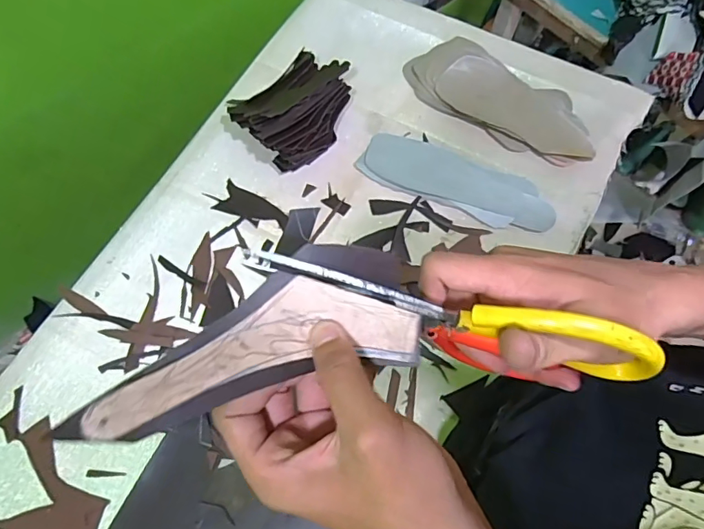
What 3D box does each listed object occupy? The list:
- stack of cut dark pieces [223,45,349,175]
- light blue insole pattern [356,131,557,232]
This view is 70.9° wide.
[{"bbox_3d":[-0.085,-0.243,0.752,0.163,0.105,0.154,-41,72,-16],"label":"stack of cut dark pieces"},{"bbox_3d":[0.159,-0.126,0.751,0.295,0.008,0.095,22,68,9],"label":"light blue insole pattern"}]

